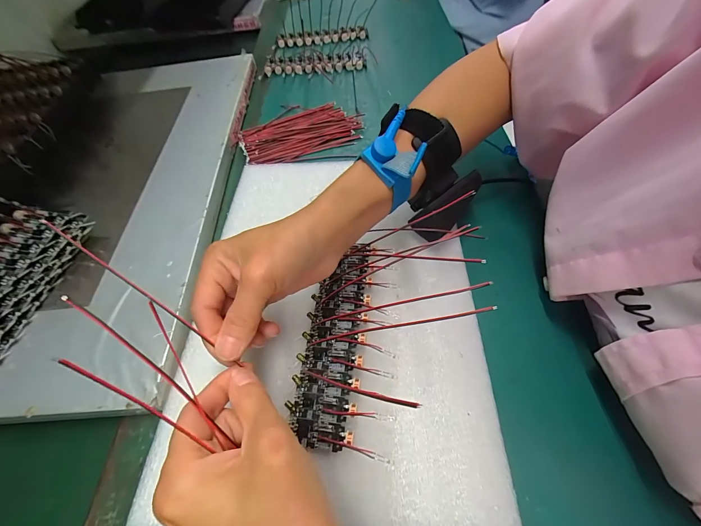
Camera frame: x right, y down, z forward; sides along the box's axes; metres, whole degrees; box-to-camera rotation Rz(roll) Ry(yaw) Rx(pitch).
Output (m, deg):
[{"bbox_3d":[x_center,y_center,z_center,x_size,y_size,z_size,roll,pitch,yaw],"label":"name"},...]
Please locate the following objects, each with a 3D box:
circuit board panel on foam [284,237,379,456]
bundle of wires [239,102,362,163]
[{"bbox_3d":[-0.010,0.049,0.231,0.044,0.010,0.149,5,57,10],"label":"circuit board panel on foam"},{"bbox_3d":[-0.065,-0.172,0.399,0.147,0.011,0.105,-20,56,-7],"label":"bundle of wires"}]

